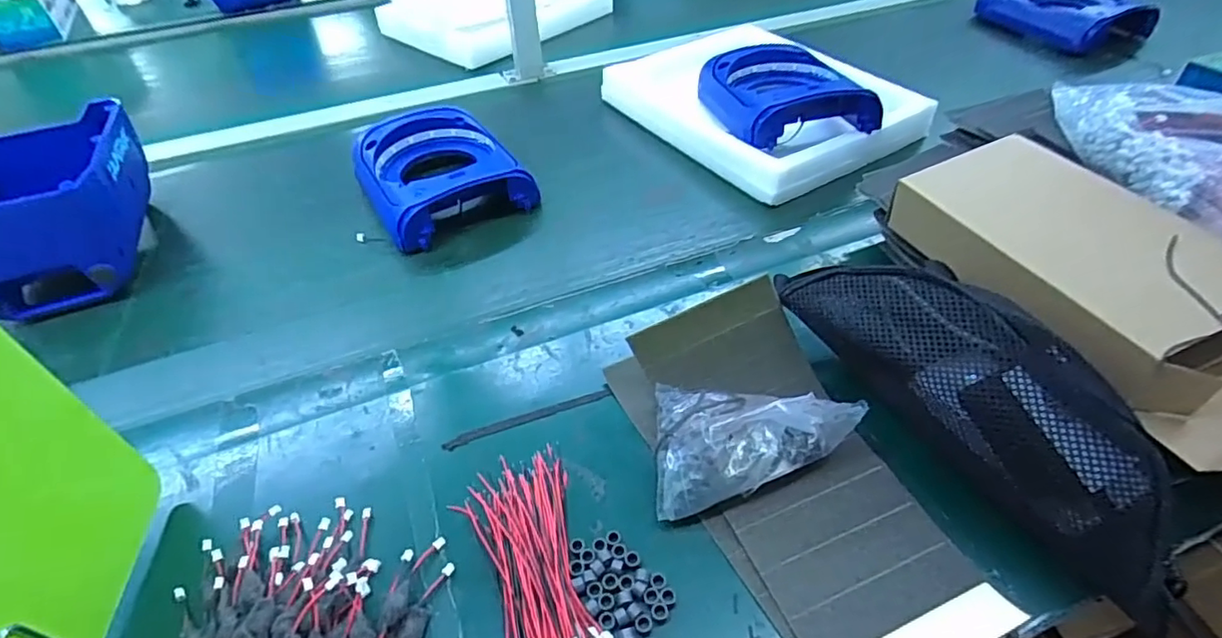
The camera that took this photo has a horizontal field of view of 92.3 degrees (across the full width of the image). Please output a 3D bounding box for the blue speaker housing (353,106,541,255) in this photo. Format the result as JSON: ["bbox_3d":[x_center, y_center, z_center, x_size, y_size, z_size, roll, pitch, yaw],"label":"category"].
[{"bbox_3d":[-0.213,-0.182,0.716,0.171,0.059,0.210,-26,50,-22],"label":"blue speaker housing"}]

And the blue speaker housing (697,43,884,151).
[{"bbox_3d":[0.218,-0.291,0.748,0.161,0.050,0.201,-14,46,-11],"label":"blue speaker housing"}]

